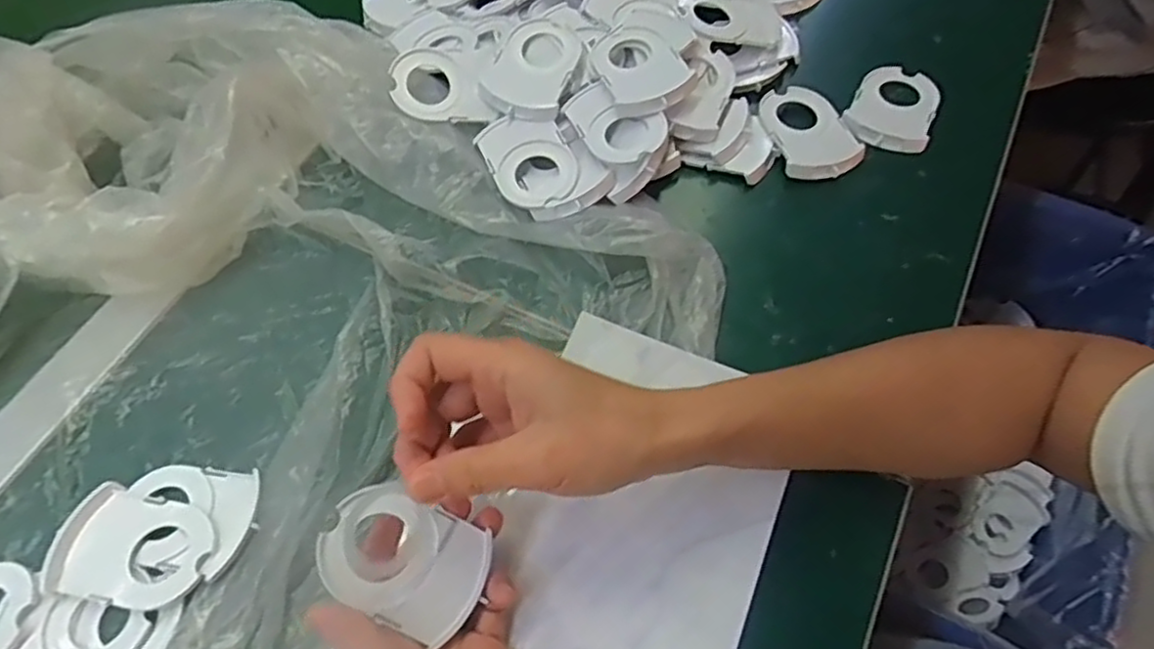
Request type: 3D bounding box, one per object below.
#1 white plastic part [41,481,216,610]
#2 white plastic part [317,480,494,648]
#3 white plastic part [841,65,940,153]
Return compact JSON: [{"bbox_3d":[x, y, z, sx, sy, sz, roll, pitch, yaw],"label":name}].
[{"bbox_3d":[-0.231,0.116,0.366,0.079,0.006,0.054,10,61,8],"label":"white plastic part"},{"bbox_3d":[-0.077,0.107,0.321,0.073,0.004,0.054,33,64,-15],"label":"white plastic part"},{"bbox_3d":[0.229,-0.157,0.504,0.058,0.015,0.078,27,65,17],"label":"white plastic part"}]

